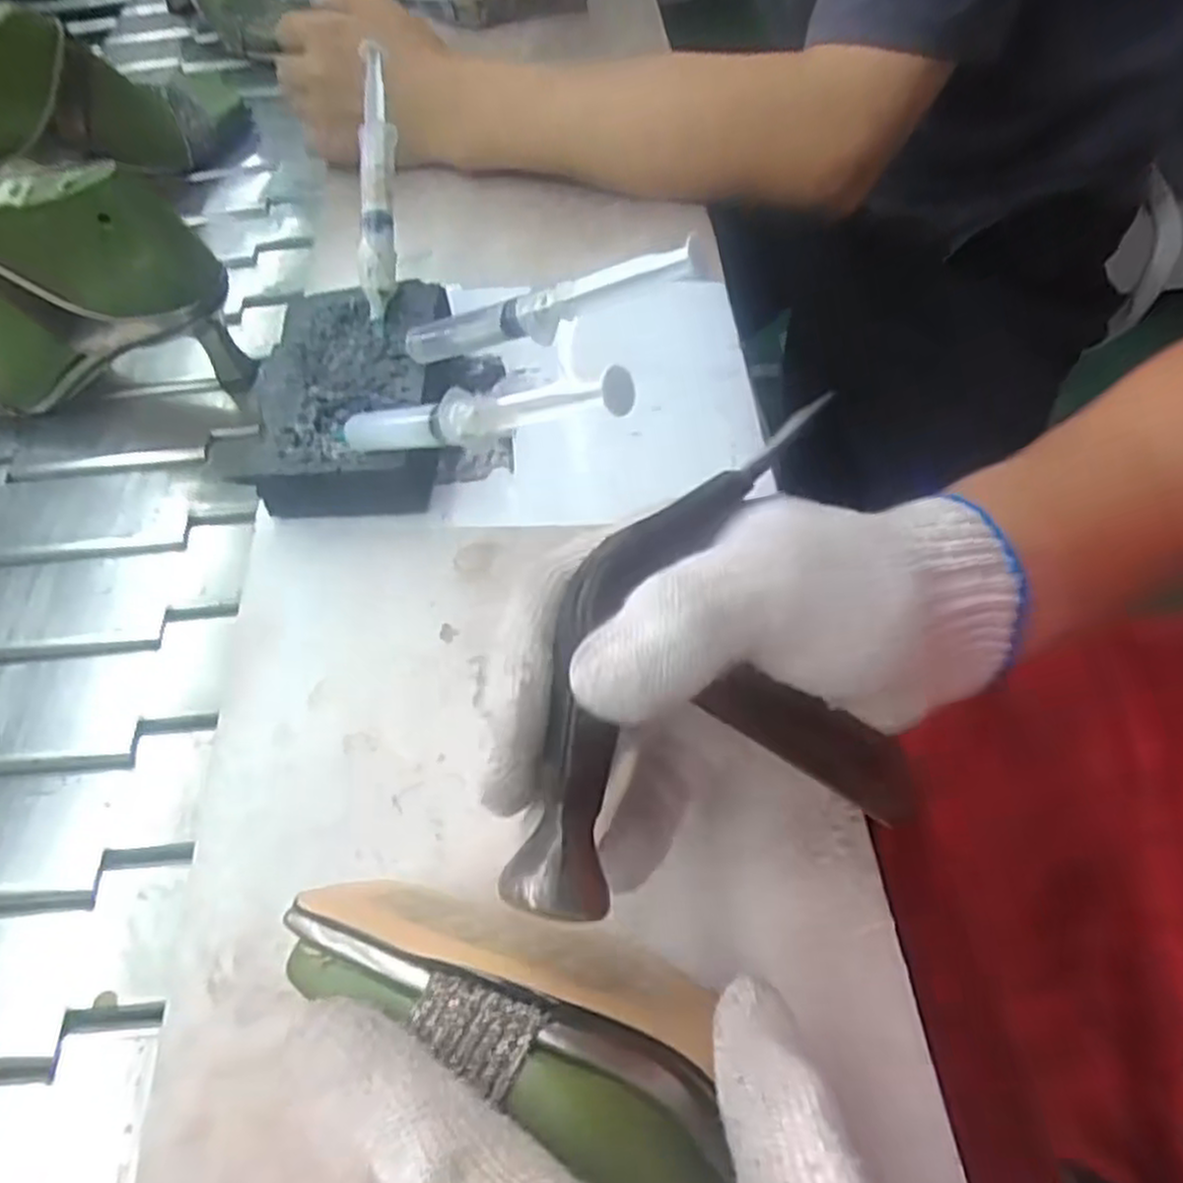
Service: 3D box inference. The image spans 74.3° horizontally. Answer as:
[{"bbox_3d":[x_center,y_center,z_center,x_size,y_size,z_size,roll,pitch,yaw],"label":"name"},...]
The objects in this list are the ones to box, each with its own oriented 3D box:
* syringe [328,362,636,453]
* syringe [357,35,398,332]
[{"bbox_3d":[-0.054,-0.068,0.305,0.177,0.019,0.023,3,52,42],"label":"syringe"},{"bbox_3d":[-0.108,-0.193,0.391,0.017,0.016,0.119,2,96,5],"label":"syringe"}]

